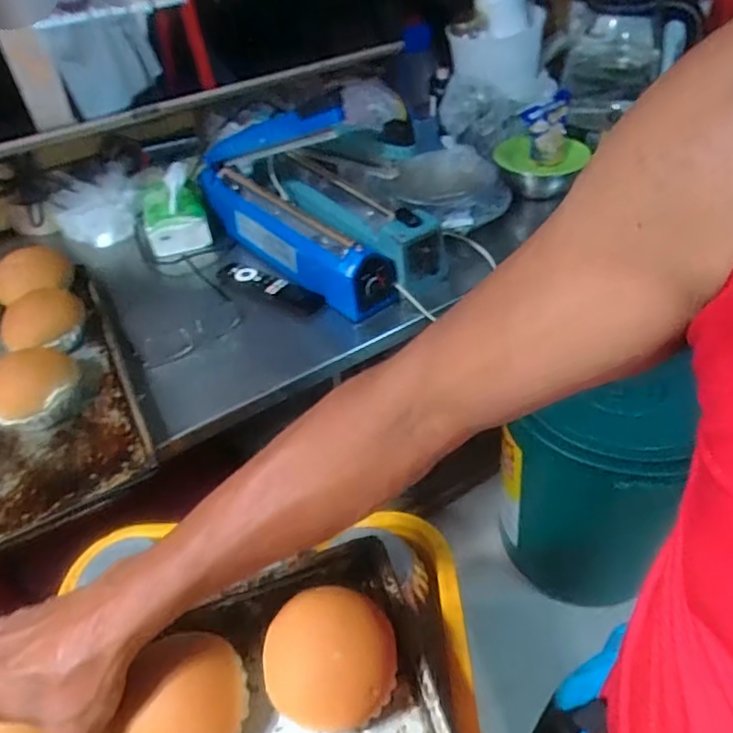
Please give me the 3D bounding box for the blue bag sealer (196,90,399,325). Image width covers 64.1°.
[{"bbox_3d":[-0.123,-0.241,0.812,0.080,0.210,0.403,-31,48,-24],"label":"blue bag sealer"}]

